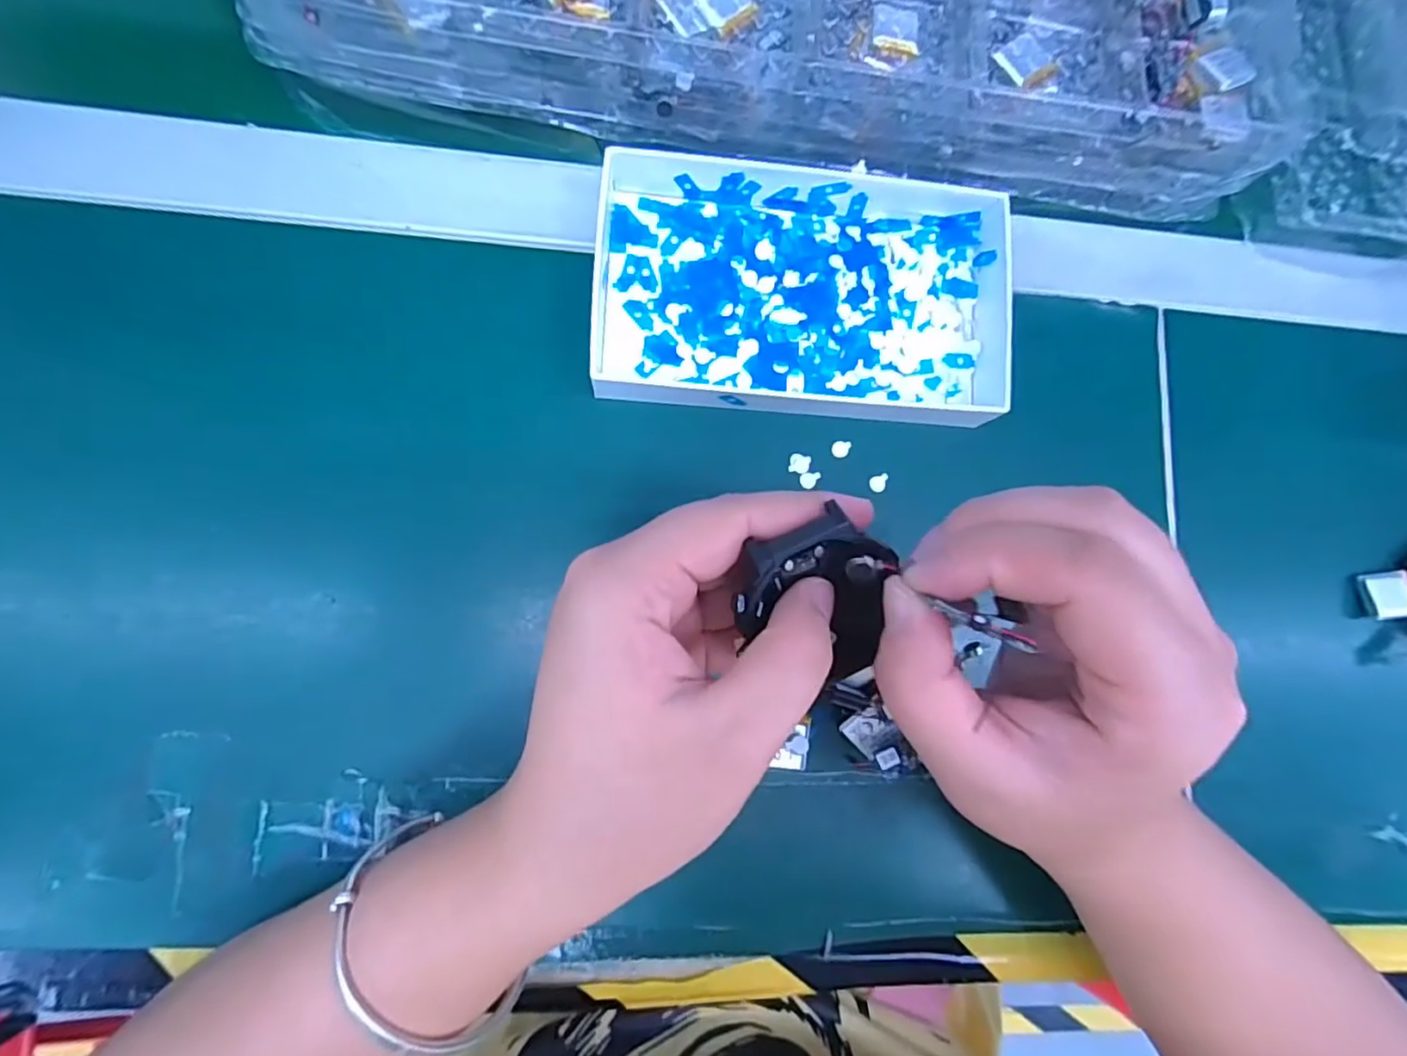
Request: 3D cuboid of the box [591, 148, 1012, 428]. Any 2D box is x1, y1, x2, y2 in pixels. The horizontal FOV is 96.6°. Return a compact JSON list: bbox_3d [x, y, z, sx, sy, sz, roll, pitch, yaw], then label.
[{"bbox_3d":[0.043,-0.105,0.269,0.174,0.022,0.107,4,89,-5],"label":"box"}]

